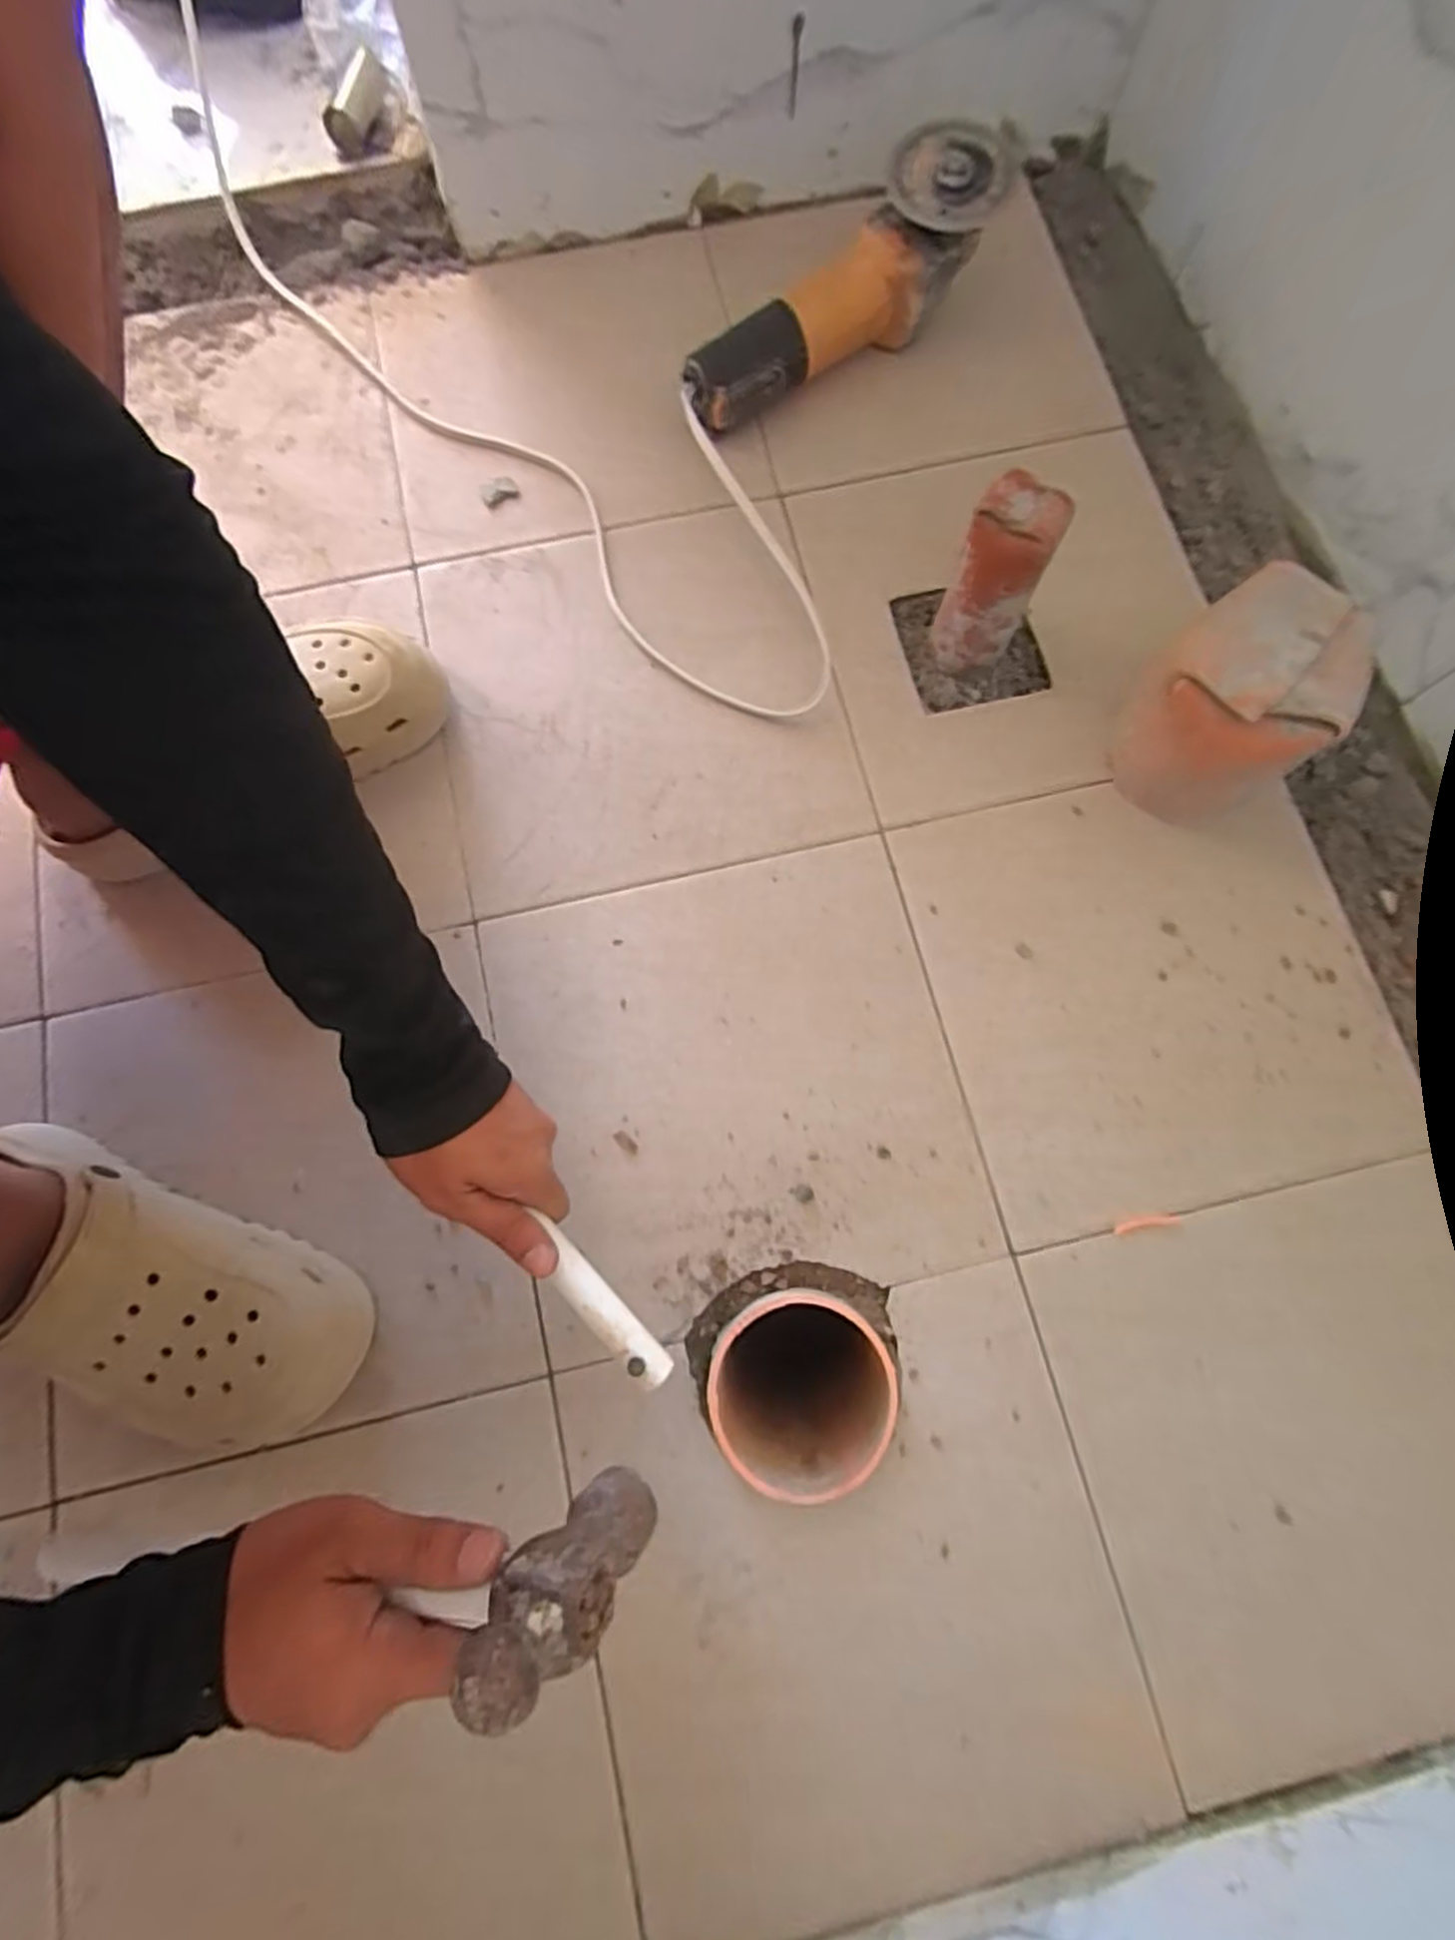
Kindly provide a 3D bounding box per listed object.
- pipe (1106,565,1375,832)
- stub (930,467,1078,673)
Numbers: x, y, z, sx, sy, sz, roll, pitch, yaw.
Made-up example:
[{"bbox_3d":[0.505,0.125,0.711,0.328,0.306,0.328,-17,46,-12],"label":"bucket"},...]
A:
[{"bbox_3d":[0.319,-0.165,0.483,0.104,0.139,0.090,44,81,9],"label":"pipe"},{"bbox_3d":[0.181,-0.263,0.509,0.056,0.131,0.047,26,78,6],"label":"stub"}]

